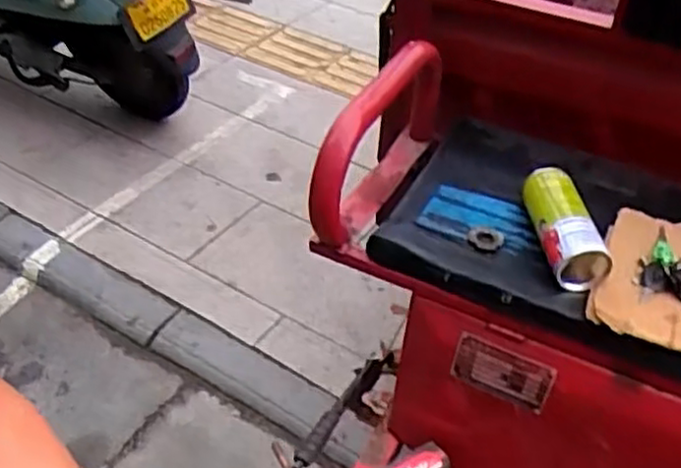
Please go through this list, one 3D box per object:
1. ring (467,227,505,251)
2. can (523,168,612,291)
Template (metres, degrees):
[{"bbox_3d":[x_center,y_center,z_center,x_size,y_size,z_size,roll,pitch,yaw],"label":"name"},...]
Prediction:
[{"bbox_3d":[0.177,0.005,0.885,0.041,0.008,0.040,2,41,-2],"label":"ring"},{"bbox_3d":[0.260,-0.013,0.853,0.061,0.072,0.148,-4,42,-9],"label":"can"}]

